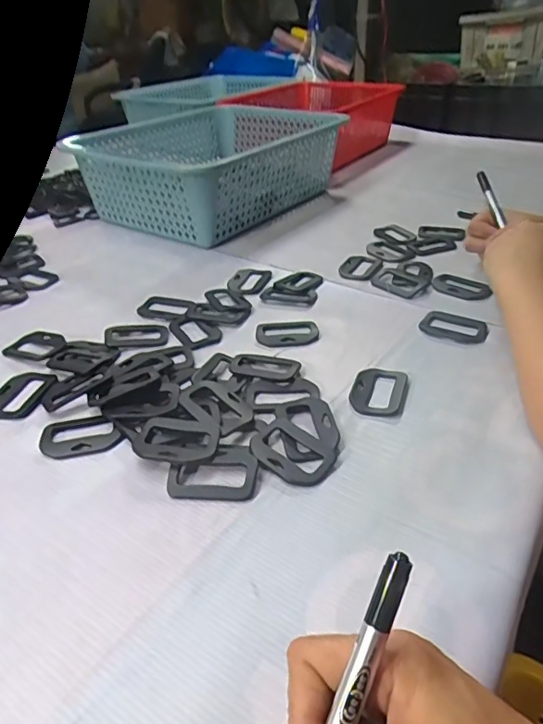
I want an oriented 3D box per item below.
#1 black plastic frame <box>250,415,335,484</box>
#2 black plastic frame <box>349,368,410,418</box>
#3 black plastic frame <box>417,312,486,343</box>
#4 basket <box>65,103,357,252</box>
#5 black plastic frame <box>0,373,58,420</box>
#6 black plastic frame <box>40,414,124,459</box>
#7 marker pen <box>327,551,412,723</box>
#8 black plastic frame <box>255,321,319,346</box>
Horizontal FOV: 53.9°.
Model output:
[{"bbox_3d":[0.013,0.063,0.384,0.061,0.011,0.044,26,44,35],"label":"black plastic frame"},{"bbox_3d":[0.090,0.024,0.444,0.044,0.005,0.064,9,36,15],"label":"black plastic frame"},{"bbox_3d":[0.179,-0.035,0.522,0.060,0.009,0.040,13,37,21],"label":"black plastic frame"},{"bbox_3d":[-0.080,-0.300,0.830,0.266,0.117,0.359,22,41,31],"label":"basket"},{"bbox_3d":[-0.217,0.027,0.461,0.046,0.004,0.061,7,35,12],"label":"black plastic frame"},{"bbox_3d":[-0.146,0.057,0.410,0.061,0.007,0.037,-6,35,-5],"label":"black plastic frame"},{"bbox_3d":[0.027,0.130,0.194,0.010,0.123,0.010,20,0,28],"label":"marker pen"},{"bbox_3d":[0.015,-0.029,0.524,0.062,0.004,0.043,-3,34,-1],"label":"black plastic frame"}]

